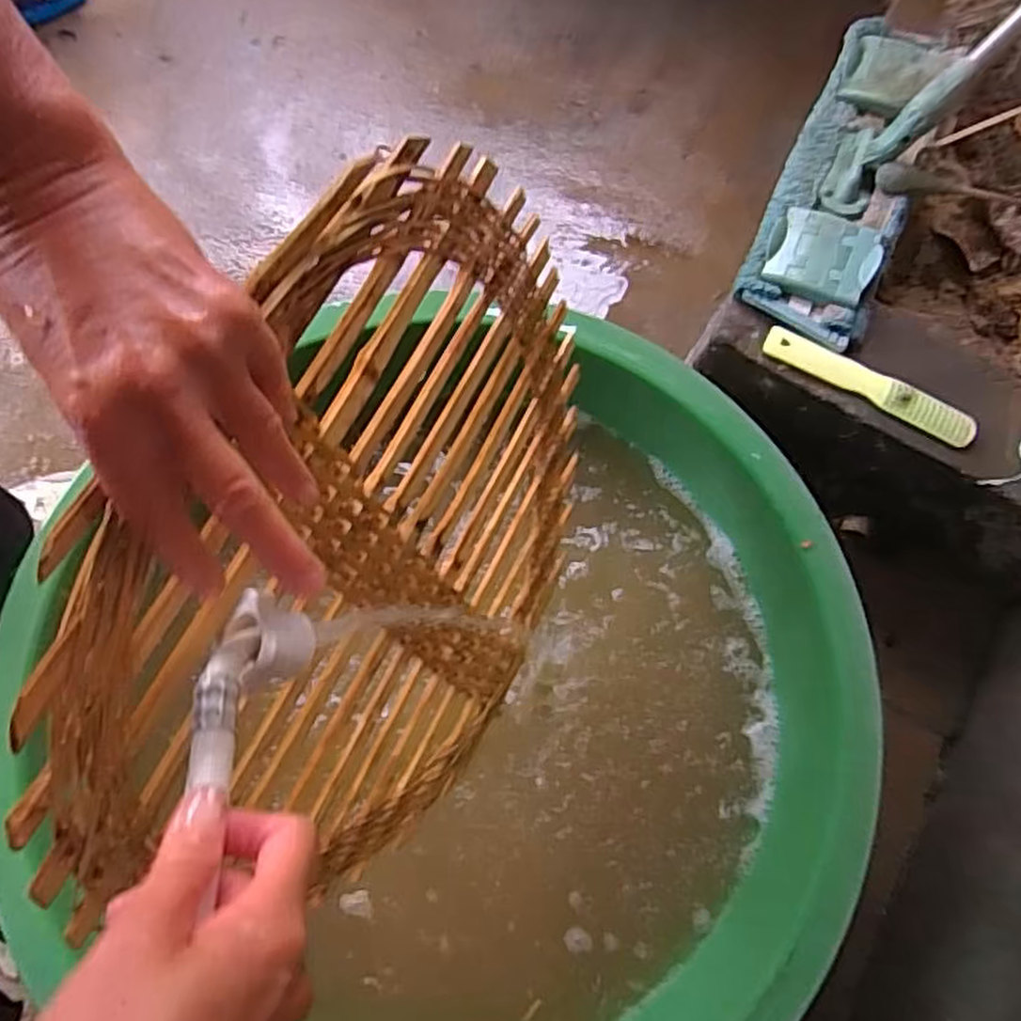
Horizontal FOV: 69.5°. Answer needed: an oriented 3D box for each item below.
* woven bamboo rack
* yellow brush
[{"bbox_3d":[-0.059,0.021,0.468,0.027,0.446,0.425,20,78,23],"label":"woven bamboo rack"},{"bbox_3d":[0.349,-0.121,0.725,0.211,0.026,0.032,29,77,7],"label":"yellow brush"}]

